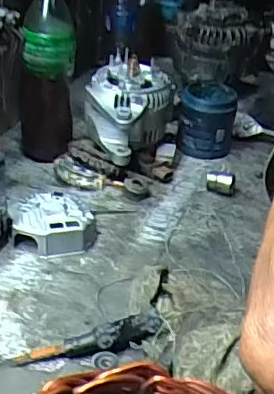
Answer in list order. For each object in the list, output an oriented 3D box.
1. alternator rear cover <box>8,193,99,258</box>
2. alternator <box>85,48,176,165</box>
[{"bbox_3d":[-0.108,0.030,0.754,0.110,0.038,0.116,-3,33,-14],"label":"alternator rear cover"},{"bbox_3d":[-0.018,-0.141,0.893,0.122,0.136,0.136,28,38,32],"label":"alternator"}]

